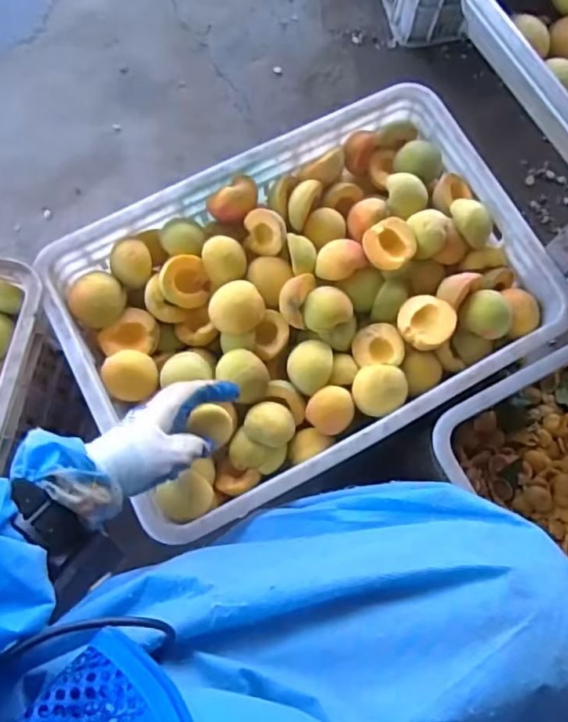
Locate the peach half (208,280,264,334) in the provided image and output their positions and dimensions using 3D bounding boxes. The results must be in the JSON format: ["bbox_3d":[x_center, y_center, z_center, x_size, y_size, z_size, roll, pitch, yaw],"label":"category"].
[{"bbox_3d":[-0.053,-0.060,0.620,0.062,0.033,0.054,-10,76,-4],"label":"peach half"}]

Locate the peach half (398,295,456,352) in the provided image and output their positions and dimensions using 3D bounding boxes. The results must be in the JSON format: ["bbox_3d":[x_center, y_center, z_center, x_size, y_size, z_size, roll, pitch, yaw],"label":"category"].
[{"bbox_3d":[0.161,-0.042,0.620,0.061,0.028,0.061,-5,71,16],"label":"peach half"}]

